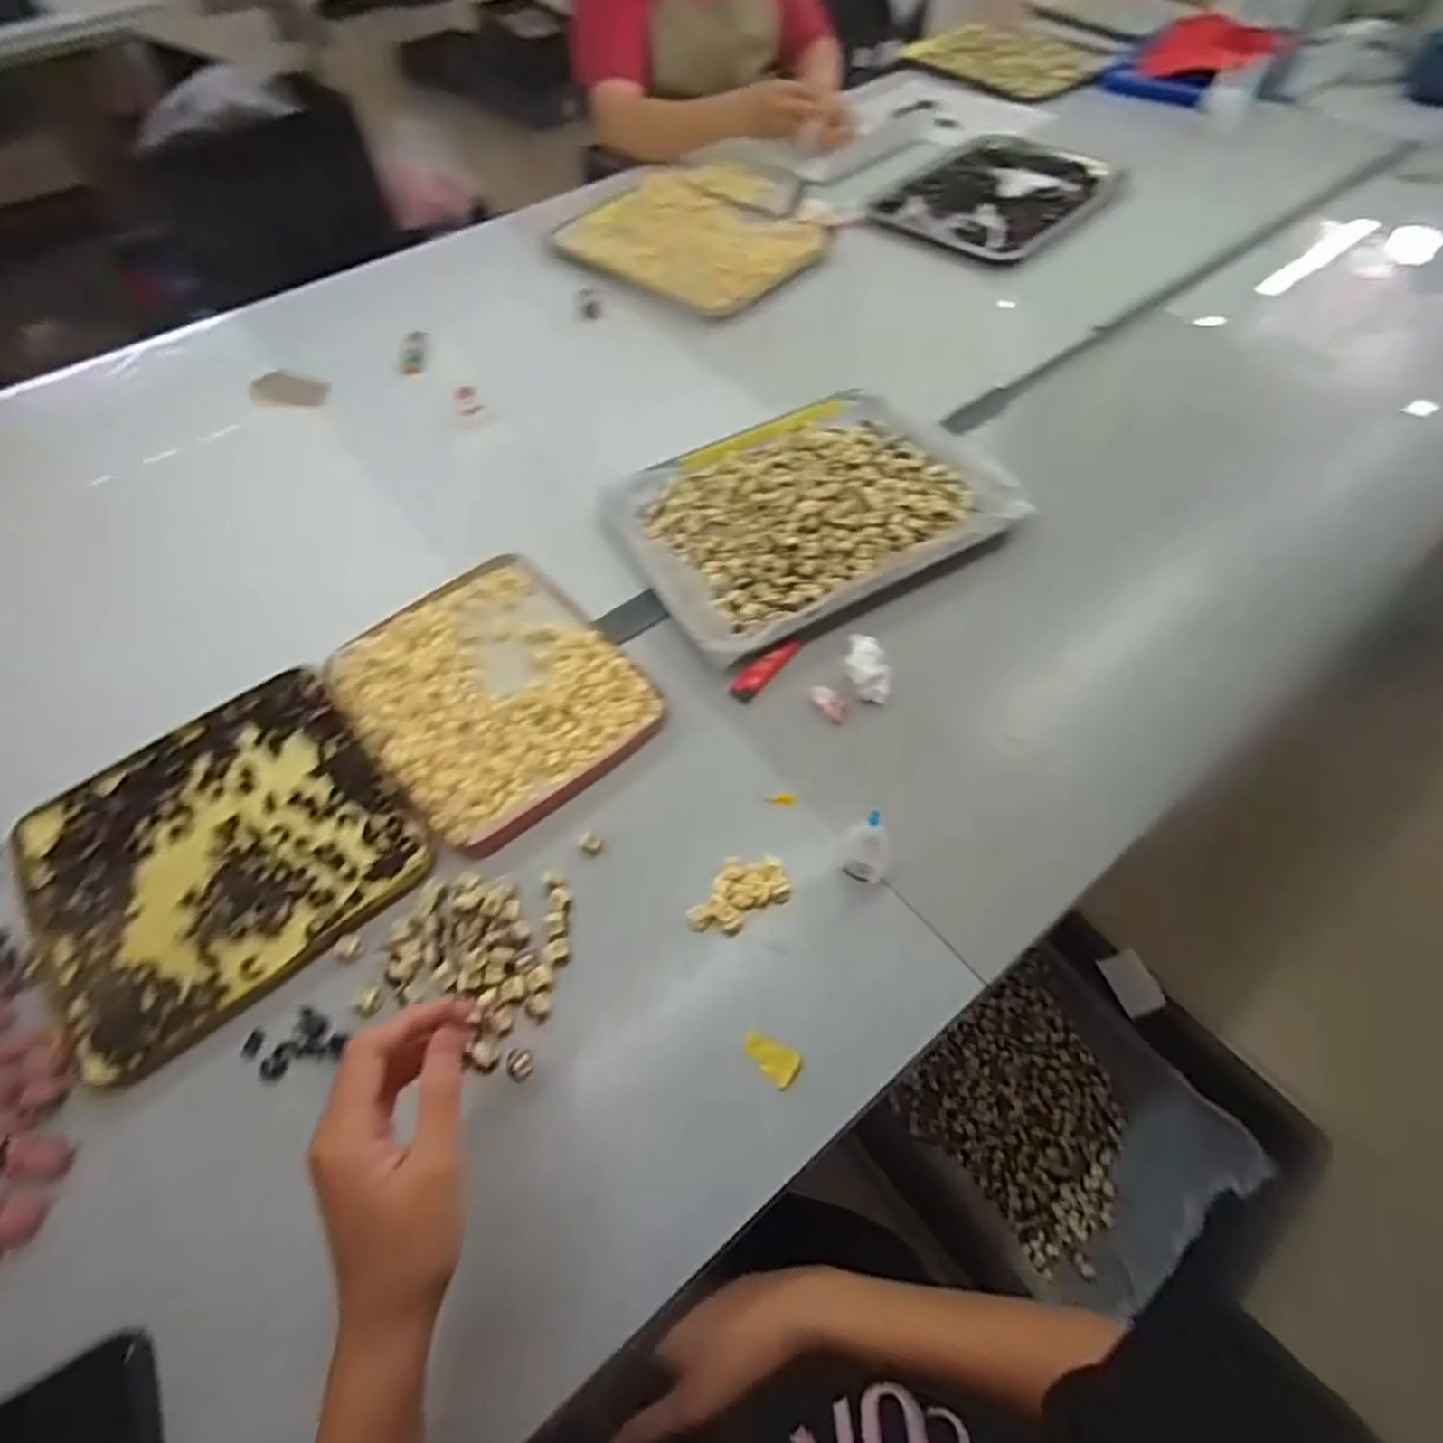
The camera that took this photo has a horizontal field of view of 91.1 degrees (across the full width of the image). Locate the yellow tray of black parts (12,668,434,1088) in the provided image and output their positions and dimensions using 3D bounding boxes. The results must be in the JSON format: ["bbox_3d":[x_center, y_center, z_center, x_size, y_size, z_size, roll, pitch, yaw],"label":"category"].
[{"bbox_3d":[-0.364,0.093,0.516,0.237,0.016,0.236,-36,62,-20],"label":"yellow tray of black parts"}]

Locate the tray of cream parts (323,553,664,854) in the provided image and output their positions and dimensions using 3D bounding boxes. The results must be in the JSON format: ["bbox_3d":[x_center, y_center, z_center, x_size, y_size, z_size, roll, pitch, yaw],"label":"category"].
[{"bbox_3d":[-0.189,-0.032,0.582,0.200,0.018,0.247,-37,63,-20],"label":"tray of cream parts"}]

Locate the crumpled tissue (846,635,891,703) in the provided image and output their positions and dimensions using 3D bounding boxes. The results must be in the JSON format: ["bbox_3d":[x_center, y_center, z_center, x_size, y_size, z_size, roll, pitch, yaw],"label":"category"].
[{"bbox_3d":[0.121,-0.046,0.578,0.035,0.020,0.057,4,57,5],"label":"crumpled tissue"}]

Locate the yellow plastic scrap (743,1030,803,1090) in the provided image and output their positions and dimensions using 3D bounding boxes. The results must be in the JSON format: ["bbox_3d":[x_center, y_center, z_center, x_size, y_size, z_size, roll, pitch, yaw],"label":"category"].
[{"bbox_3d":[0.030,0.207,0.435,0.036,0.006,0.020,26,61,18],"label":"yellow plastic scrap"}]

